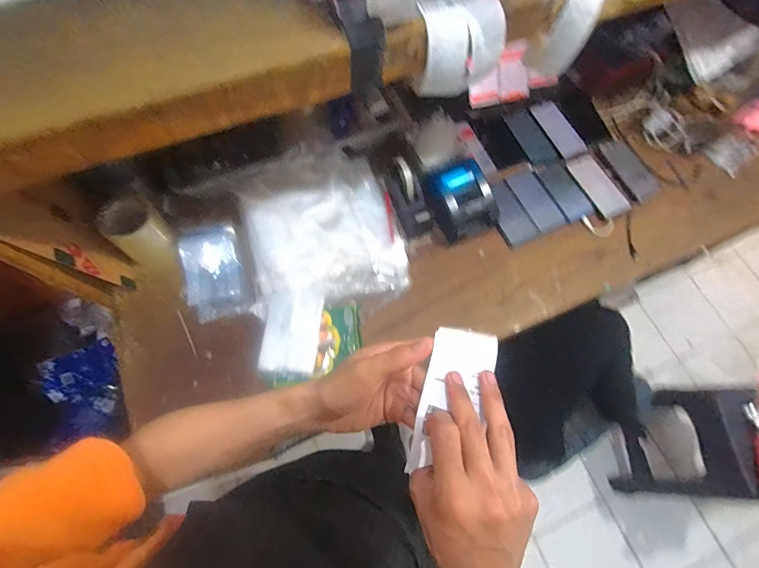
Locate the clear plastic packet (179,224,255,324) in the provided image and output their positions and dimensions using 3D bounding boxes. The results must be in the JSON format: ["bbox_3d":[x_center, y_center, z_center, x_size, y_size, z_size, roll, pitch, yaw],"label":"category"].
[{"bbox_3d":[-0.333,-0.024,0.735,0.124,0.018,0.184,-19,71,-8],"label":"clear plastic packet"}]

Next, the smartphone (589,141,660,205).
[{"bbox_3d":[0.590,-0.276,0.869,0.080,0.013,0.171,-22,72,-9],"label":"smartphone"}]

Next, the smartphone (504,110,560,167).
[{"bbox_3d":[0.374,-0.363,0.897,0.073,0.013,0.152,-22,72,-9],"label":"smartphone"}]

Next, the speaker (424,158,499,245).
[{"bbox_3d":[0.178,-0.186,0.793,0.129,0.064,0.157,-24,72,-10],"label":"speaker"}]

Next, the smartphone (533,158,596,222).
[{"bbox_3d":[0.436,-0.220,0.858,0.070,0.010,0.154,-24,72,-10],"label":"smartphone"}]

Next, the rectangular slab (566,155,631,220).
[{"bbox_3d":[0.511,-0.234,0.853,0.066,0.012,0.173,-20,71,-8],"label":"rectangular slab"}]

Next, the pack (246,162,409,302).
[{"bbox_3d":[-0.111,-0.109,0.748,0.306,0.079,0.331,-13,71,-6],"label":"pack"}]

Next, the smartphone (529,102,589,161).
[{"bbox_3d":[0.444,-0.385,0.905,0.067,0.014,0.164,-25,72,-10],"label":"smartphone"}]

